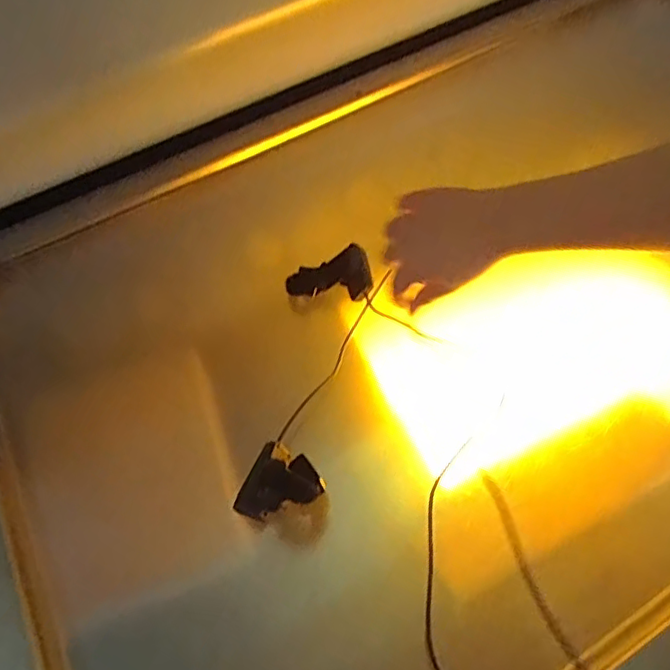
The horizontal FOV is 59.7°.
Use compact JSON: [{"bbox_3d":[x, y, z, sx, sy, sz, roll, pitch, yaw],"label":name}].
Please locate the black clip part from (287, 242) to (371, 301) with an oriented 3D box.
[{"bbox_3d":[-0.009,-0.066,0.681,0.101,0.044,0.060,-10,55,-2],"label":"black clip part"}]

